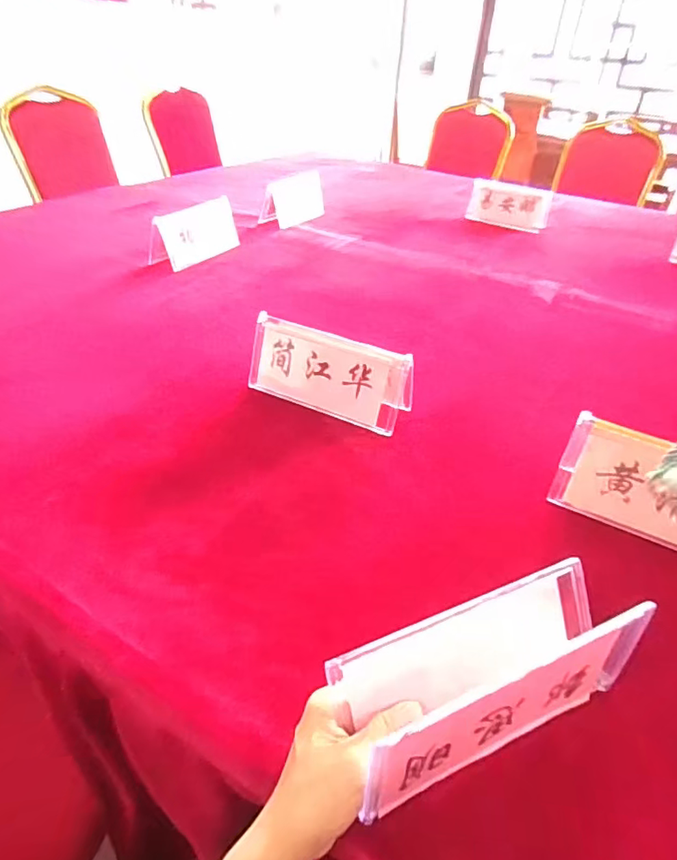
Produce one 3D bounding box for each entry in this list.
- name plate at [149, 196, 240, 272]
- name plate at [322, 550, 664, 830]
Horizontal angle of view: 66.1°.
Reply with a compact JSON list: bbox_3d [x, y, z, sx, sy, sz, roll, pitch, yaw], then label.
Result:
[{"bbox_3d":[-0.303,-0.426,1.116,0.068,0.096,0.218,21,40,20],"label":"name plate"},{"bbox_3d":[0.098,0.160,0.360,0.208,0.087,0.085,-16,42,-20],"label":"name plate"}]

